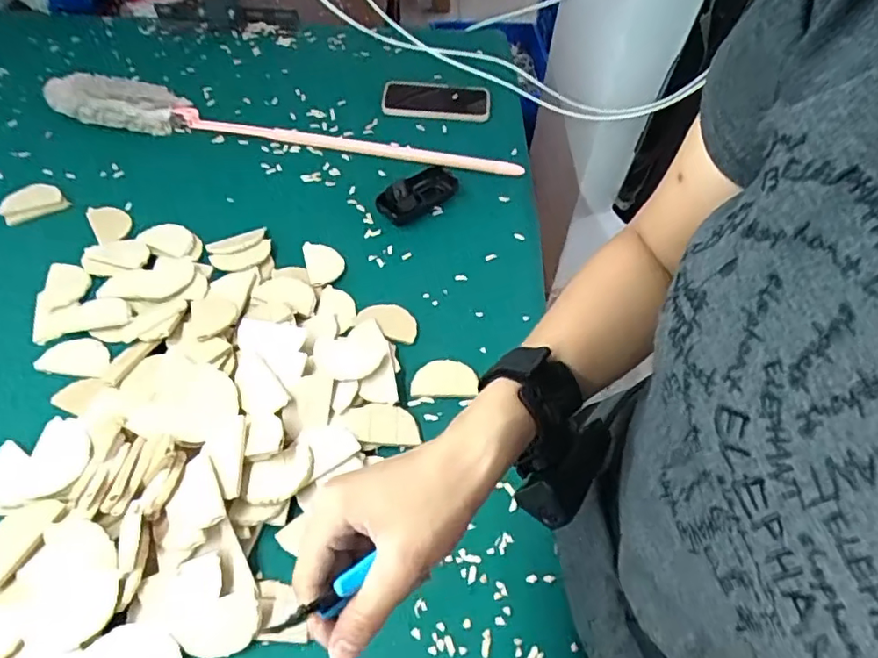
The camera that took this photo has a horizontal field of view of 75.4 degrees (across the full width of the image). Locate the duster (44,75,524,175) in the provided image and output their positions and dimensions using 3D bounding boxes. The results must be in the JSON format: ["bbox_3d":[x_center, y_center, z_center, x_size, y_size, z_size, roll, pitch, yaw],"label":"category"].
[{"bbox_3d":[-0.228,-0.274,0.790,0.684,0.045,0.064,12,54,6],"label":"duster"}]

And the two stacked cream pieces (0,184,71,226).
[{"bbox_3d":[-0.503,-0.156,0.703,0.074,0.020,0.044,-25,58,-20],"label":"two stacked cream pieces"}]

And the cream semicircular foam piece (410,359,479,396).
[{"bbox_3d":[0.005,0.050,0.585,0.066,0.008,0.043,1,53,-2],"label":"cream semicircular foam piece"}]

